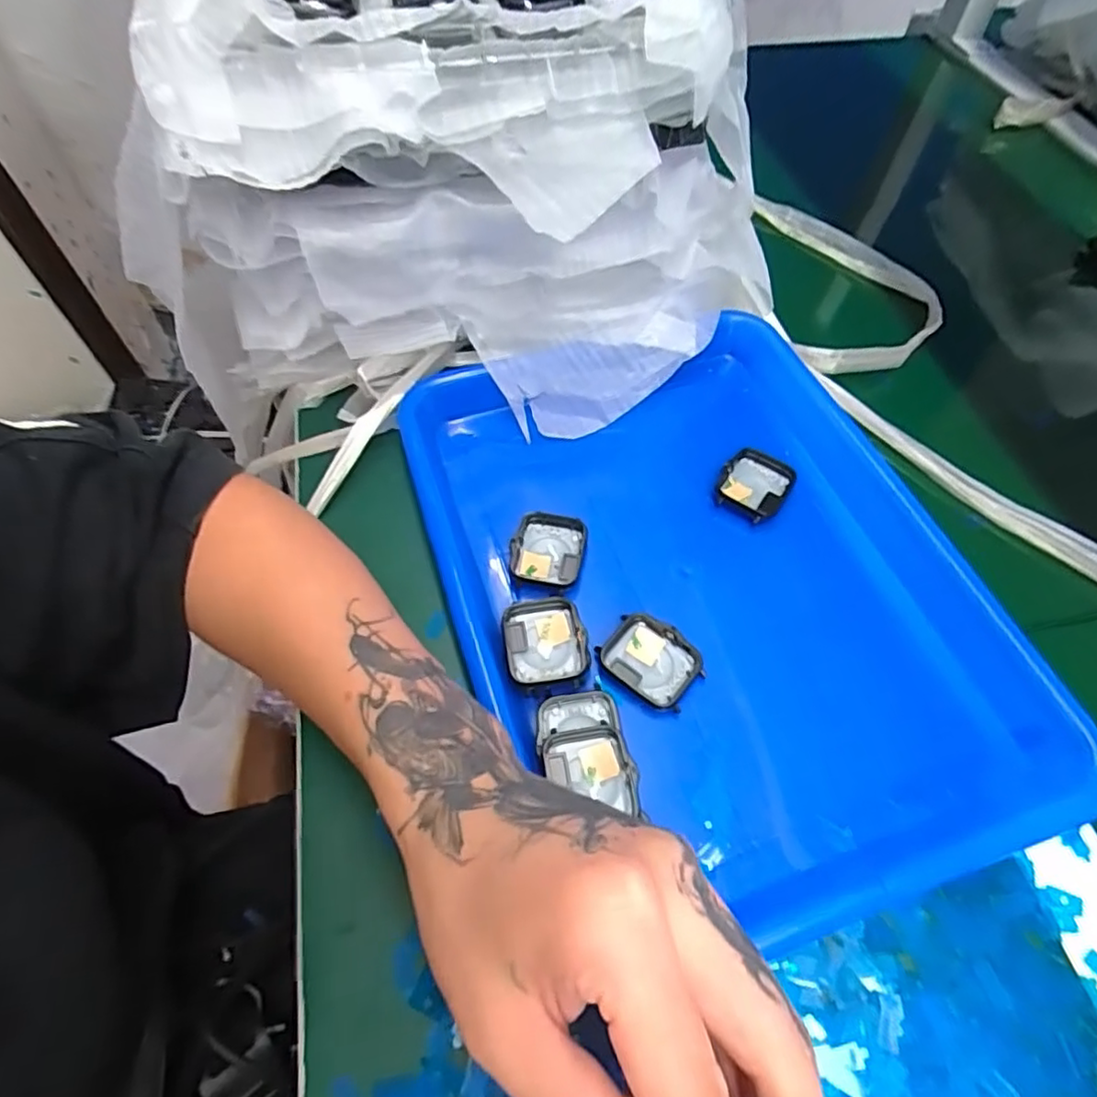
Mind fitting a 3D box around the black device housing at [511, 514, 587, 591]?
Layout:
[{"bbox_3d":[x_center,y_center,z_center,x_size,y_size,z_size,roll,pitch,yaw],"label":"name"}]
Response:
[{"bbox_3d":[0.000,0.001,0.343,0.037,0.010,0.044,10,58,6],"label":"black device housing"}]

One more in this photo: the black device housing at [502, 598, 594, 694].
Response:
[{"bbox_3d":[-0.001,0.047,0.309,0.038,0.012,0.043,-10,58,-6],"label":"black device housing"}]

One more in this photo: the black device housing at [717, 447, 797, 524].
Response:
[{"bbox_3d":[0.119,-0.036,0.367,0.038,0.011,0.043,32,63,18],"label":"black device housing"}]

